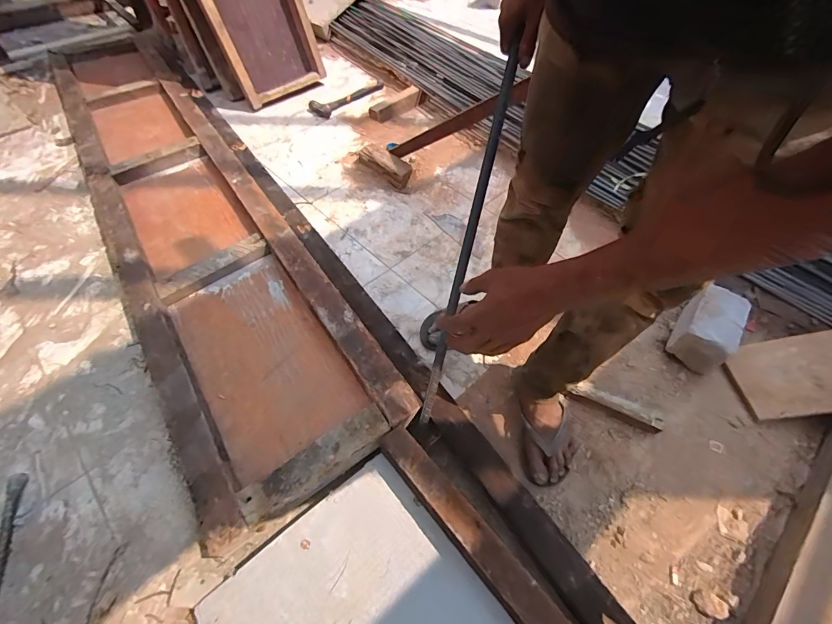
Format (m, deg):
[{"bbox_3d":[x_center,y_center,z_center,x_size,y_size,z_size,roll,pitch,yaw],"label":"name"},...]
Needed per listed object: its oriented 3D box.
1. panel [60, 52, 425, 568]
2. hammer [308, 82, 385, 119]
[{"bbox_3d":[-0.602,-0.220,1.043,0.417,0.091,1.566,-28,60,-22],"label":"panel"},{"bbox_3d":[-0.290,-0.940,1.641,0.122,0.028,0.392,34,61,22],"label":"hammer"}]

